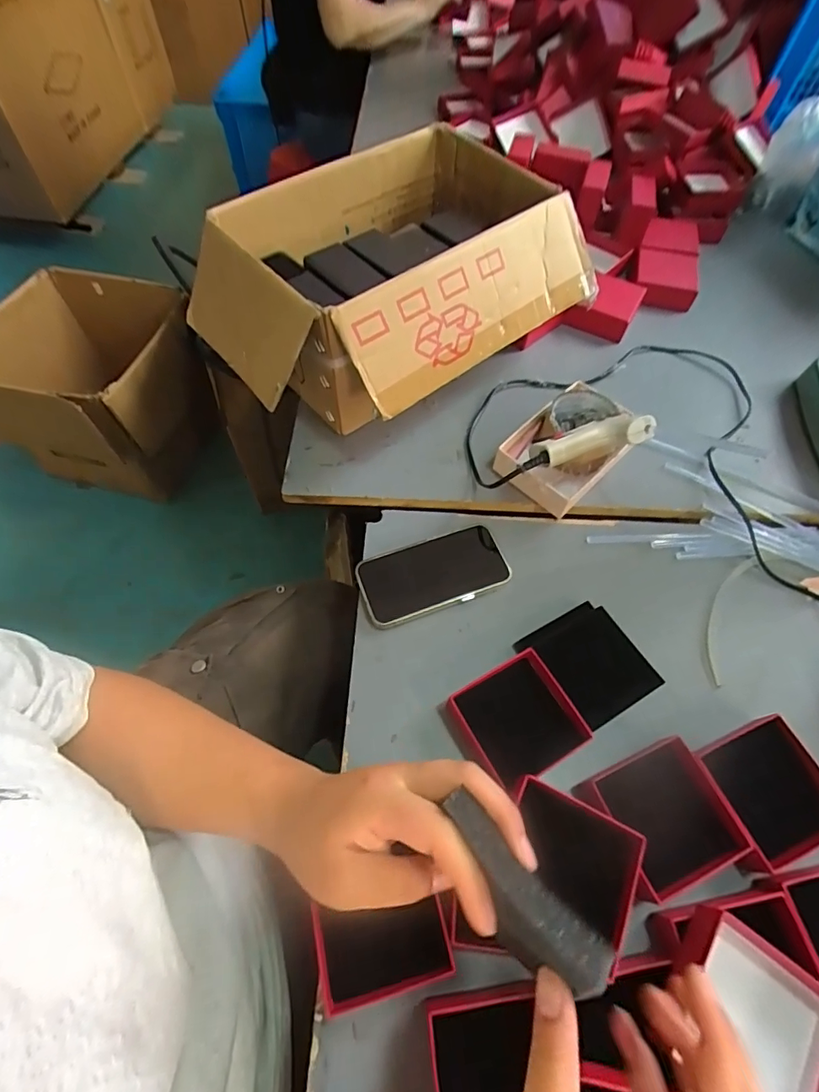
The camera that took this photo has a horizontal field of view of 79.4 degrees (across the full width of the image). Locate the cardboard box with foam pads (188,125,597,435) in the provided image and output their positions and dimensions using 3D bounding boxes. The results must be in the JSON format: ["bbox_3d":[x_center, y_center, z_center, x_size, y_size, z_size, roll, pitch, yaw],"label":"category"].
[{"bbox_3d":[-0.023,-0.308,0.586,0.419,0.161,0.306,-37,67,-19],"label":"cardboard box with foam pads"}]

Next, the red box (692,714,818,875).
[{"bbox_3d":[0.281,0.197,0.395,0.096,0.036,0.090,-19,63,-11],"label":"red box"}]

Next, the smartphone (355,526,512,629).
[{"bbox_3d":[0.024,0.029,0.497,0.144,0.014,0.073,-17,62,-10],"label":"smartphone"}]

